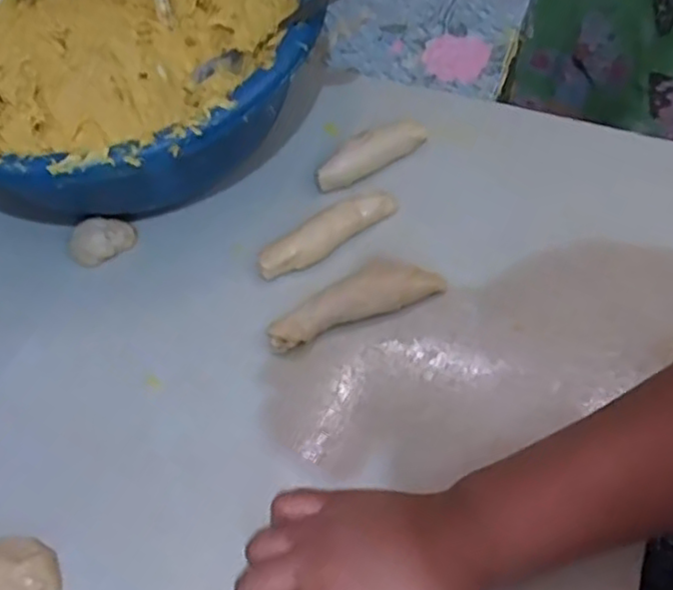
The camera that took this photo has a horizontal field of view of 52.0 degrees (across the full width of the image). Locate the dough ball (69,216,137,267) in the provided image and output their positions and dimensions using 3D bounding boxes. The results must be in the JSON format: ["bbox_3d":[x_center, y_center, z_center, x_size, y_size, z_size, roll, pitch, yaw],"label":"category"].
[{"bbox_3d":[-0.170,-0.040,0.498,0.047,0.020,0.026,-27,61,-13],"label":"dough ball"}]

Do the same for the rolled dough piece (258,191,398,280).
[{"bbox_3d":[-0.006,-0.044,0.489,0.107,0.019,0.023,-32,63,-15],"label":"rolled dough piece"}]

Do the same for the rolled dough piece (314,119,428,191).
[{"bbox_3d":[0.026,-0.107,0.531,0.090,0.025,0.028,-25,61,-12],"label":"rolled dough piece"}]

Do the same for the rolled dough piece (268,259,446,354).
[{"bbox_3d":[0.012,0.005,0.461,0.120,0.024,0.029,-20,60,-9],"label":"rolled dough piece"}]

